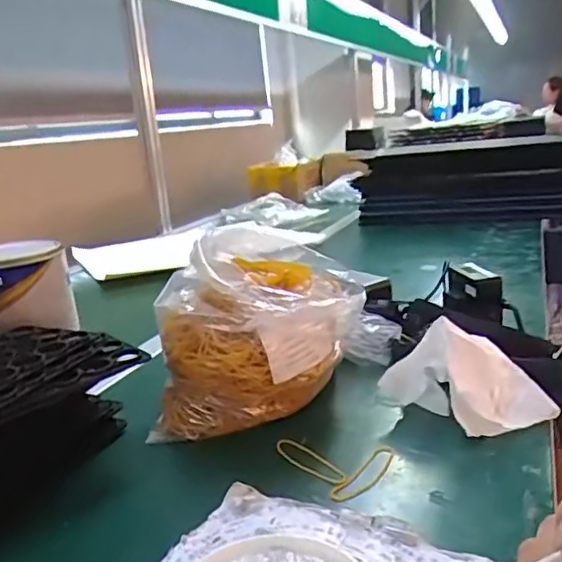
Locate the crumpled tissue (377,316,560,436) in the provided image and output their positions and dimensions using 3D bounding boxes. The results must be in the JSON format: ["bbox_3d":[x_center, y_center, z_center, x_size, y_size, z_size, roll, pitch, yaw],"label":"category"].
[{"bbox_3d":[0.165,0.086,0.511,0.092,0.072,0.121,-17,19,-37],"label":"crumpled tissue"}]

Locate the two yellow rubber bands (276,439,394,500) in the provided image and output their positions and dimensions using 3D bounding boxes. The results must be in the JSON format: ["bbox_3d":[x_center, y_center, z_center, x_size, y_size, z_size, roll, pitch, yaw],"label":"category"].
[{"bbox_3d":[0.052,0.144,0.475,0.074,0.010,0.094,-13,17,-28],"label":"two yellow rubber bands"}]

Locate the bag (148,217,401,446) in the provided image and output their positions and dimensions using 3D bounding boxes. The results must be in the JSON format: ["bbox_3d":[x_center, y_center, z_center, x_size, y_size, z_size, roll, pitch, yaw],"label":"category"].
[{"bbox_3d":[-0.004,0.042,0.581,0.144,0.140,0.249,6,18,35],"label":"bag"}]

